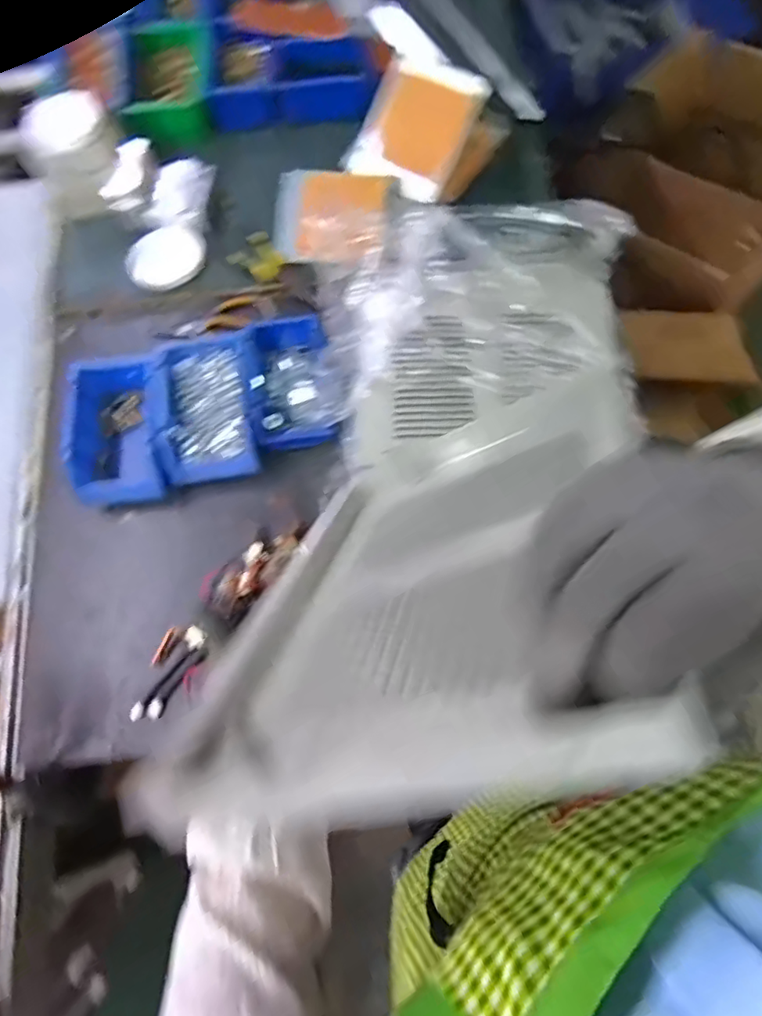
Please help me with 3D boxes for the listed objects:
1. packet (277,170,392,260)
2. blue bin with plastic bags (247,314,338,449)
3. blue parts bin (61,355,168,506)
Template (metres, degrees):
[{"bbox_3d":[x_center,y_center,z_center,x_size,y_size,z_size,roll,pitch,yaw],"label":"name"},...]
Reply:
[{"bbox_3d":[-0.078,-0.439,0.900,0.175,0.028,0.119,10,106,10],"label":"packet"},{"bbox_3d":[-0.118,-0.165,0.794,0.103,0.077,0.183,-7,72,0],"label":"blue bin with plastic bags"},{"bbox_3d":[-0.334,-0.101,0.768,0.114,0.071,0.181,-6,72,0],"label":"blue parts bin"}]

